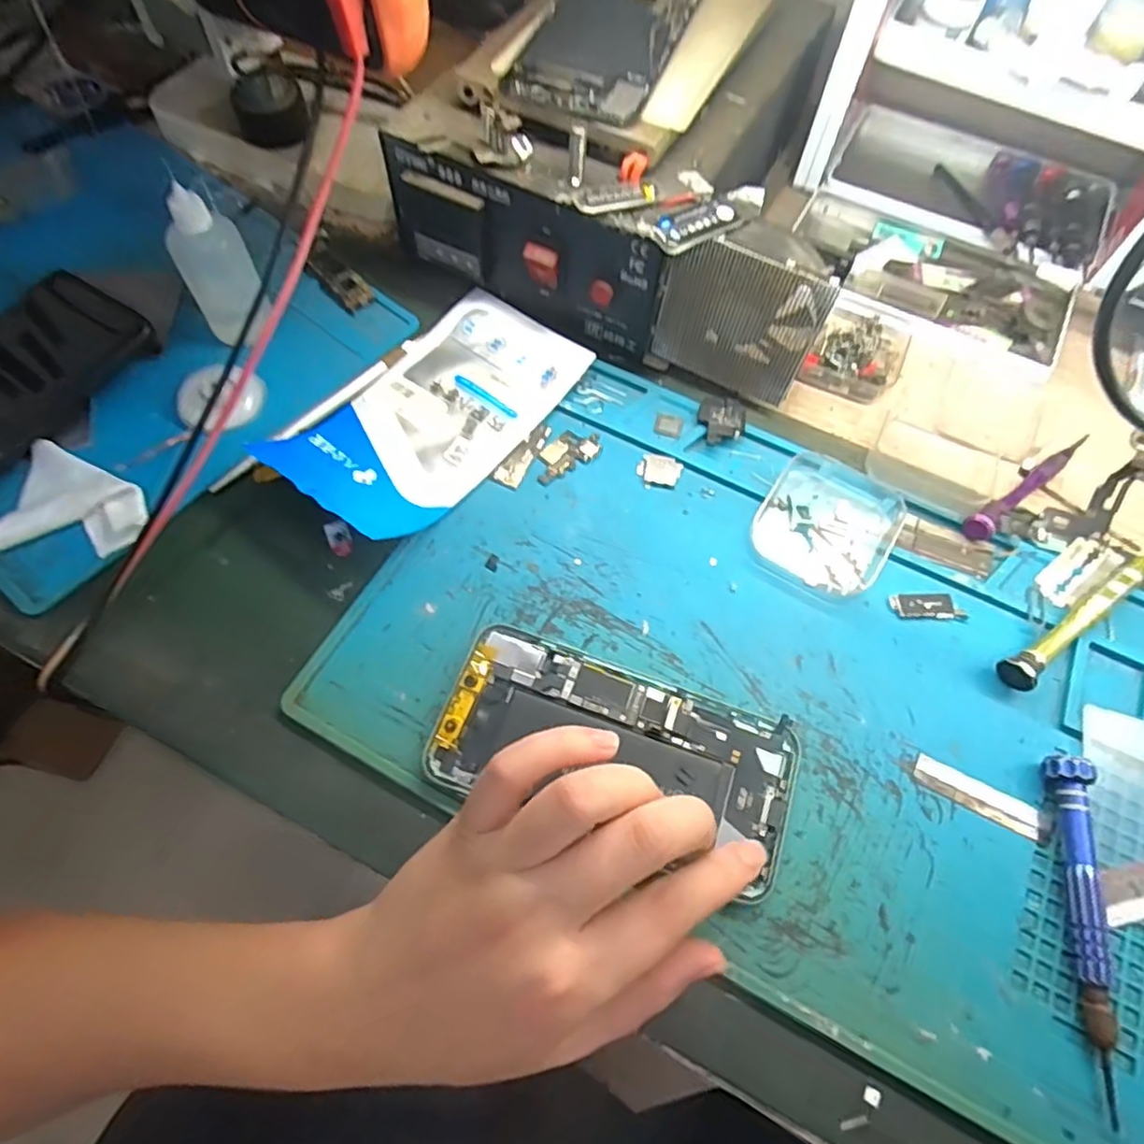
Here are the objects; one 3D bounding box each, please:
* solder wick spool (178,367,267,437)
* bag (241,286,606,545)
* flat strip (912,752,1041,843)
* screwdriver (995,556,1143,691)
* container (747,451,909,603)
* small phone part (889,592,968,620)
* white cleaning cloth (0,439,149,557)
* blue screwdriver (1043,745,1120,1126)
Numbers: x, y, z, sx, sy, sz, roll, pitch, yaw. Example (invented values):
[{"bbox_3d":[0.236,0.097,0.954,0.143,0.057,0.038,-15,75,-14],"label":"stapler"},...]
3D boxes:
[{"bbox_3d":[-0.191,-0.093,0.356,0.041,0.010,0.045,20,65,8],"label":"solder wick spool"},{"bbox_3d":[-0.070,-0.088,0.349,0.088,0.027,0.165,34,68,14],"label":"bag"},{"bbox_3d":[0.173,0.095,0.281,0.053,0.004,0.013,25,66,10],"label":"flat strip"},{"bbox_3d":[0.246,0.019,0.314,0.116,0.016,0.014,-30,68,-15],"label":"screwdriver"},{"bbox_3d":[0.129,-0.025,0.333,0.063,0.015,0.076,29,67,12],"label":"container"},{"bbox_3d":[0.172,0.016,0.319,0.036,0.004,0.012,0,64,-1],"label":"small phone part"},{"bbox_3d":[-0.239,-0.029,0.319,0.069,0.010,0.056,15,64,6],"label":"white cleaning cloth"},{"bbox_3d":[0.199,0.134,0.255,0.012,0.018,0.122,7,64,2],"label":"blue screwdriver"}]

